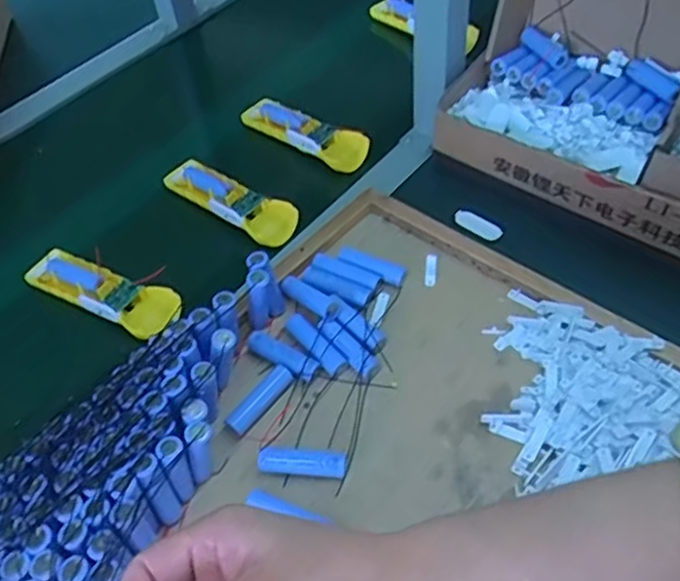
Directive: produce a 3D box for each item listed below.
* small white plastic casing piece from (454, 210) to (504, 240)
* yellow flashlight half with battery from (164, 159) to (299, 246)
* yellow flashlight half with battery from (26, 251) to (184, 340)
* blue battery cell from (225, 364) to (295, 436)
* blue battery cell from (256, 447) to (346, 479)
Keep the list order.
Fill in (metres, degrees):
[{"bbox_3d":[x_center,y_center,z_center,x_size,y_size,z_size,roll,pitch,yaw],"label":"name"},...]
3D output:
[{"bbox_3d":[0.137,-0.065,0.654,0.019,0.011,0.051,-38,59,-25],"label":"small white plastic casing piece"},{"bbox_3d":[-0.115,-0.094,0.684,0.156,0.027,0.046,32,59,25],"label":"yellow flashlight half with battery"},{"bbox_3d":[-0.223,-0.002,0.618,0.153,0.027,0.052,23,56,19],"label":"yellow flashlight half with battery"},{"bbox_3d":[-0.062,0.087,0.527,0.020,0.016,0.064,35,60,26],"label":"blue battery cell"},{"bbox_3d":[-0.028,0.129,0.494,0.065,0.018,0.016,3,51,5],"label":"blue battery cell"}]

